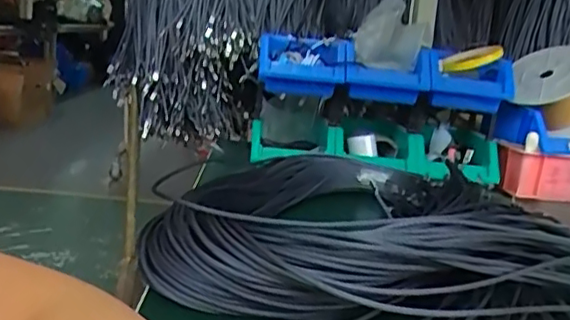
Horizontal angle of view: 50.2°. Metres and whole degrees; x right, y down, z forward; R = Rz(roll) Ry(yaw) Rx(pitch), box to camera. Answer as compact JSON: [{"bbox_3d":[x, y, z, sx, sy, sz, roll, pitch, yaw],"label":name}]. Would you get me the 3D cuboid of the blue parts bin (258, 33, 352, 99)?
[{"bbox_3d":[0.030,-0.150,0.961,0.140,0.075,0.215,5,13,1],"label":"blue parts bin"}]

